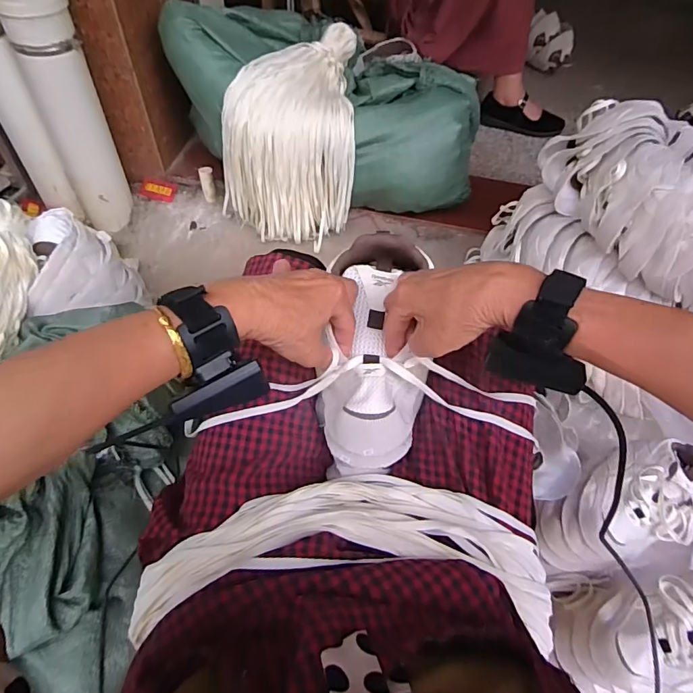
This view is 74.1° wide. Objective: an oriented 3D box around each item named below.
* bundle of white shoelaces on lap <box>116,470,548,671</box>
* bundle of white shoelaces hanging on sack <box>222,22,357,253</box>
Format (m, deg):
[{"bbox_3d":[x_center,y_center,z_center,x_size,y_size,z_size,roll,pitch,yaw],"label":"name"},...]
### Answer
[{"bbox_3d":[0.004,0.192,0.396,0.358,0.076,0.149,-3,56,-7],"label":"bundle of white shoelaces on lap"},{"bbox_3d":[-0.103,-0.457,1.007,0.269,0.297,0.321,13,55,4],"label":"bundle of white shoelaces hanging on sack"}]

